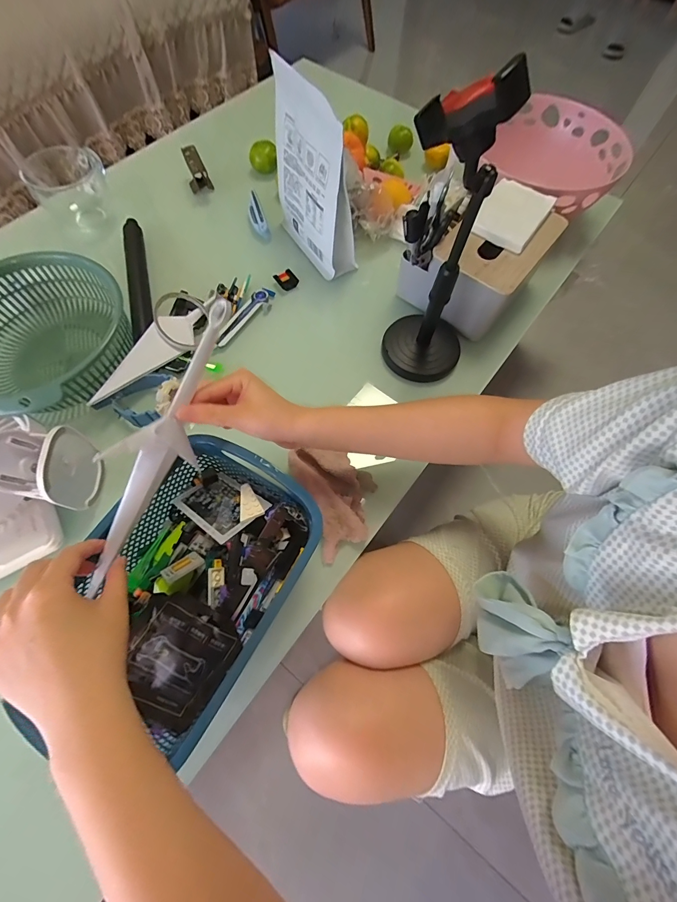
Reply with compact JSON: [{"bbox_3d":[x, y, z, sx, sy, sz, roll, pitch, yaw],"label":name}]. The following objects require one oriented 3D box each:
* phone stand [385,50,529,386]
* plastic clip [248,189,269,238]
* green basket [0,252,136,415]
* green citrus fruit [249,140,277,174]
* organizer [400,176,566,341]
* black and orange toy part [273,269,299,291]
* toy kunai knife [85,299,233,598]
[{"bbox_3d":[0.123,-0.211,0.376,0.107,0.305,0.121,29,69,10],"label":"phone stand"},{"bbox_3d":[-0.144,-0.410,0.620,0.024,0.036,0.098,-14,68,-8],"label":"plastic clip"},{"bbox_3d":[-0.394,-0.151,0.472,0.210,0.094,0.222,23,68,8],"label":"green basket"},{"bbox_3d":[-0.140,-0.545,0.655,0.047,0.039,0.038,-9,68,-5],"label":"green citrus fruit"},{"bbox_3d":[0.205,-0.292,0.520,0.164,0.095,0.189,37,71,13],"label":"organizer"},{"bbox_3d":[-0.082,-0.275,0.568,0.030,0.008,0.038,-38,73,-16],"label":"black and orange toy part"},{"bbox_3d":[-0.150,-0.004,0.297,0.024,0.075,0.259,26,91,9],"label":"toy kunai knife"}]

